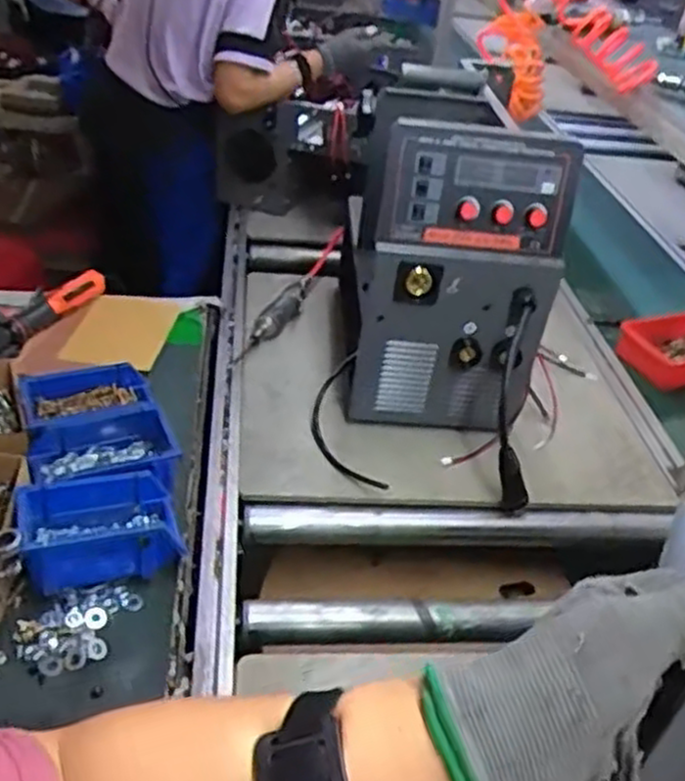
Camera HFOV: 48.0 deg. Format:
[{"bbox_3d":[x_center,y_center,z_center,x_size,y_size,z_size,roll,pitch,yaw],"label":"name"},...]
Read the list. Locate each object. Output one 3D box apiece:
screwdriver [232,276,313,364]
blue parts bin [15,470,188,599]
[{"bbox_3d":[-0.108,-0.123,1.284,0.052,0.042,0.291,14,36,9],"label":"screwdriver"},{"bbox_3d":[-0.252,0.156,0.803,0.157,0.088,0.104,-7,38,-19],"label":"blue parts bin"}]

